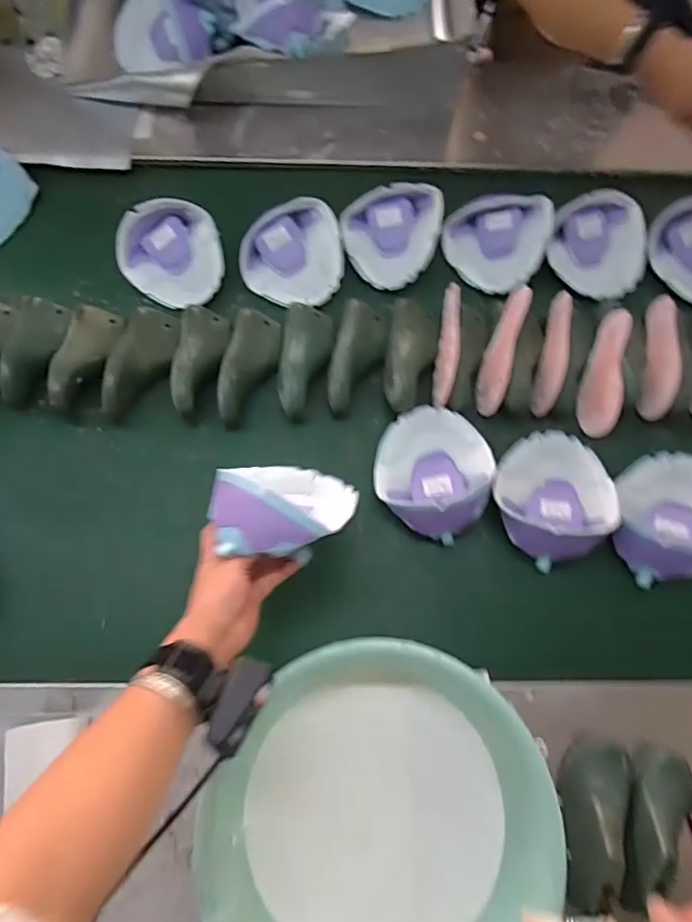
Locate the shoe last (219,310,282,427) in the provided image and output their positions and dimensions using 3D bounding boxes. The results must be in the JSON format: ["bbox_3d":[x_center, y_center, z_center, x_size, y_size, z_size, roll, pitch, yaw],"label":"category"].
[{"bbox_3d":[-0.128,-0.133,0.738,0.069,0.047,0.168,7,71,0],"label":"shoe last"}]

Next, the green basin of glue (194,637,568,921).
[{"bbox_3d":[0.033,0.332,0.502,0.287,0.091,0.300,1,71,-2],"label":"green basin of glue"}]

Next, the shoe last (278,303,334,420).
[{"bbox_3d":[-0.054,-0.144,0.745,0.070,0.047,0.173,3,71,-1],"label":"shoe last"}]

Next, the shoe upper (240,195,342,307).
[{"bbox_3d":[-0.078,-0.301,0.793,0.146,0.045,0.146,1,71,-2],"label":"shoe upper"}]

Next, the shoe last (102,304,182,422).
[{"bbox_3d":[-0.276,-0.137,0.737,0.079,0.049,0.170,7,71,0],"label":"shoe last"}]

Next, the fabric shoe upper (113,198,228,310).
[{"bbox_3d":[-0.252,-0.298,0.786,0.140,0.059,0.153,1,71,-2],"label":"fabric shoe upper"}]

